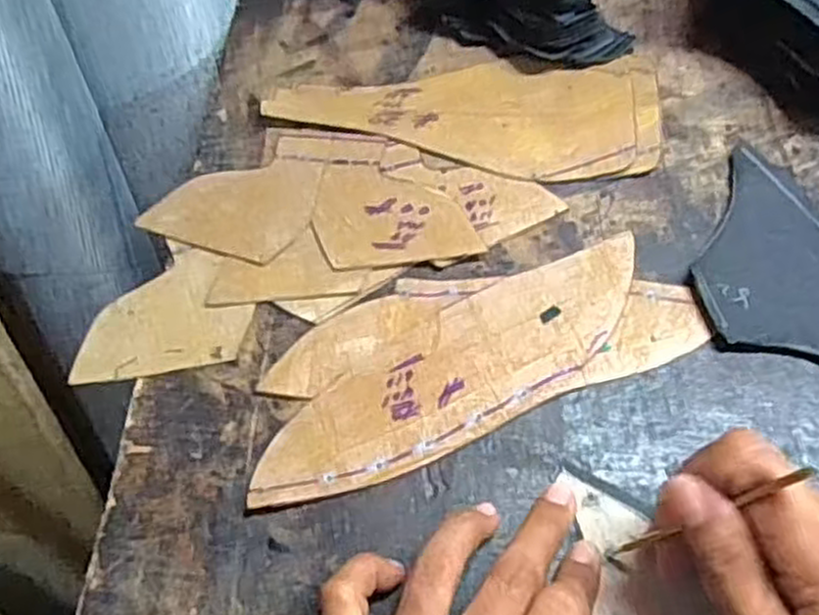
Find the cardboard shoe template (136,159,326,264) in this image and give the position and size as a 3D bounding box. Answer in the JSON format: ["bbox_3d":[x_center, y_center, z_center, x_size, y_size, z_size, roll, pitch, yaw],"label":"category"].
[{"bbox_3d":[-0.093,-0.056,0.408,0.084,0.004,0.064,8,61,9],"label":"cardboard shoe template"}]

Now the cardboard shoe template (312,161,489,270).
[{"bbox_3d":[-0.008,-0.051,0.401,0.080,0.004,0.067,-8,60,0],"label":"cardboard shoe template"}]

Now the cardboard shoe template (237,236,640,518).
[{"bbox_3d":[0.022,0.029,0.353,0.202,0.005,0.062,-25,61,-10],"label":"cardboard shoe template"}]

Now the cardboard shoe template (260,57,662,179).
[{"bbox_3d":[0.029,-0.108,0.428,0.212,0.010,0.079,1,60,5],"label":"cardboard shoe template"}]

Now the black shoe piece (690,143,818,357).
[{"bbox_3d":[0.181,-0.010,0.360,0.087,0.007,0.142,-25,58,-11],"label":"black shoe piece"}]

